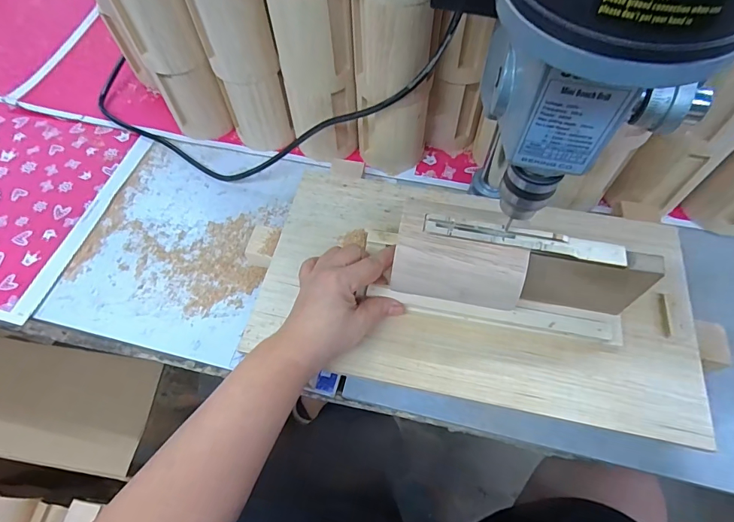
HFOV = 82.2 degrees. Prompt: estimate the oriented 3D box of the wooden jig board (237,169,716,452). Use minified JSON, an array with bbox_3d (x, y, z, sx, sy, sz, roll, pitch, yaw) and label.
[{"bbox_3d":[0.095,0.001,0.358,0.380,0.091,0.206,10,61,8],"label":"wooden jig board"}]

